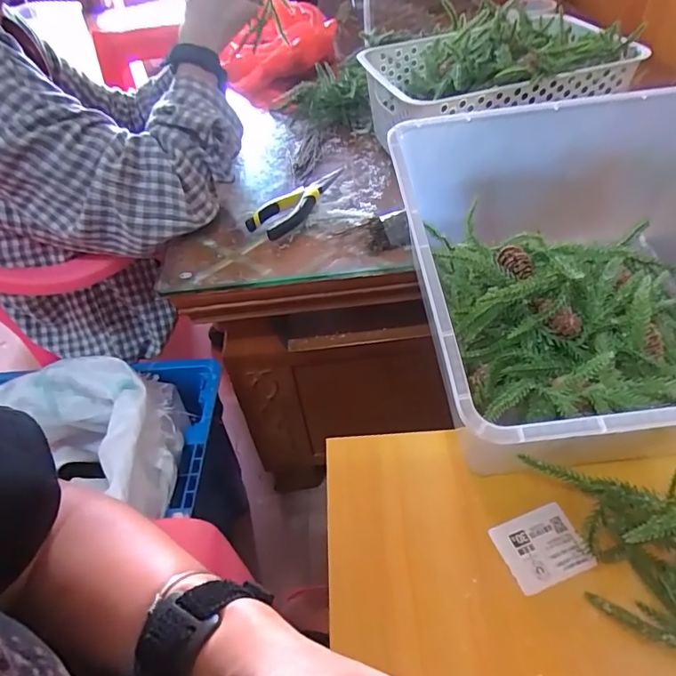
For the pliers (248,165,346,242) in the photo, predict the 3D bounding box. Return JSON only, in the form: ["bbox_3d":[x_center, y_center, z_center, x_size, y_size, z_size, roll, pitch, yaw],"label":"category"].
[{"bbox_3d":[-0.044,-0.180,0.631,0.056,0.020,0.171,21,53,25],"label":"pliers"}]

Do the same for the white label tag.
[{"bbox_3d":[0.145,0.149,0.353,0.058,0.004,0.049,-18,47,-10],"label":"white label tag"}]

